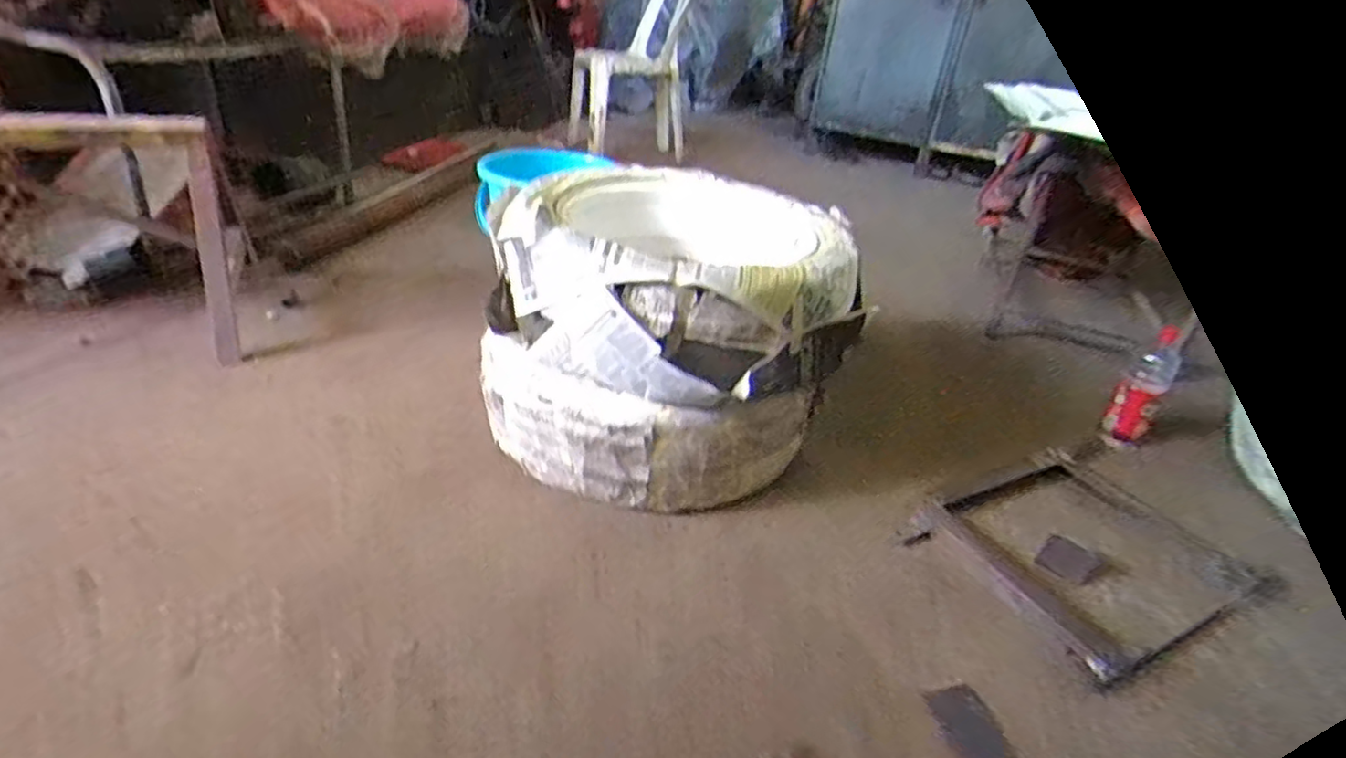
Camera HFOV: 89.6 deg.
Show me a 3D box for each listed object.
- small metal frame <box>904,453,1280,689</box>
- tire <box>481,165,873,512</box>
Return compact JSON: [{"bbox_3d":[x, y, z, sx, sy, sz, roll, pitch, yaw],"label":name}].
[{"bbox_3d":[0.659,0.262,1.066,0.466,0.050,0.344,-10,34,-27],"label":"small metal frame"},{"bbox_3d":[0.015,-0.102,1.200,0.566,0.384,0.601,12,30,8],"label":"tire"}]

